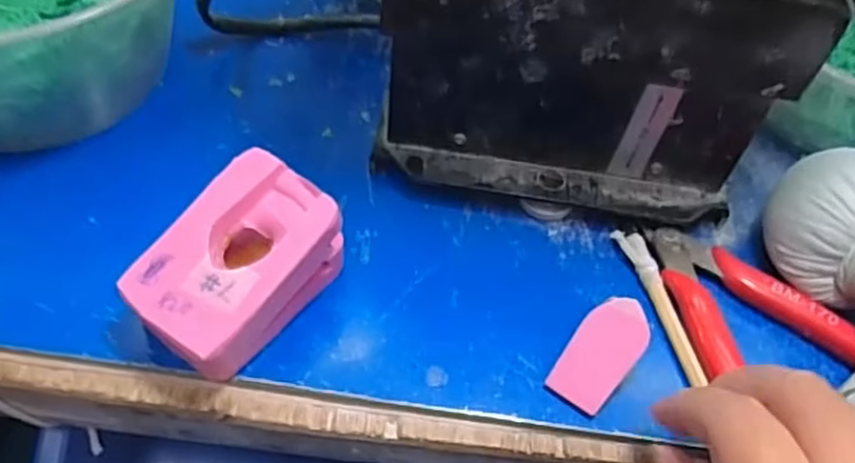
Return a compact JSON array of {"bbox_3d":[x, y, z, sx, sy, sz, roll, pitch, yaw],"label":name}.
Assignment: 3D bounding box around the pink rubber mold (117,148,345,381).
[{"bbox_3d":[-0.068,0.014,0.255,0.047,0.046,0.070,36,57,20],"label":"pink rubber mold"}]

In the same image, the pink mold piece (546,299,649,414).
[{"bbox_3d":[0.063,0.044,0.256,0.022,0.004,0.042,31,85,15],"label":"pink mold piece"}]

